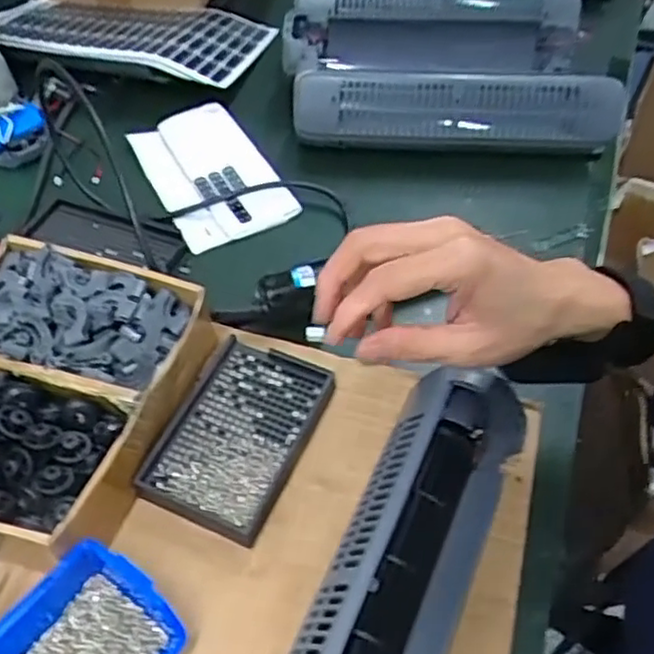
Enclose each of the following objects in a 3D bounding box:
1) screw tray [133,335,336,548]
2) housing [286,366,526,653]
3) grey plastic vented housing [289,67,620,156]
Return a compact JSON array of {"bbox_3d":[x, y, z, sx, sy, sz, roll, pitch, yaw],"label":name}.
[{"bbox_3d":[-0.064,0.076,0.500,0.094,0.027,0.135,20,55,16],"label":"screw tray"},{"bbox_3d":[0.034,0.158,0.390,0.079,0.073,0.296,21,58,17],"label":"housing"},{"bbox_3d":[0.138,-0.231,0.722,0.333,0.060,0.087,4,52,4],"label":"grey plastic vented housing"}]

